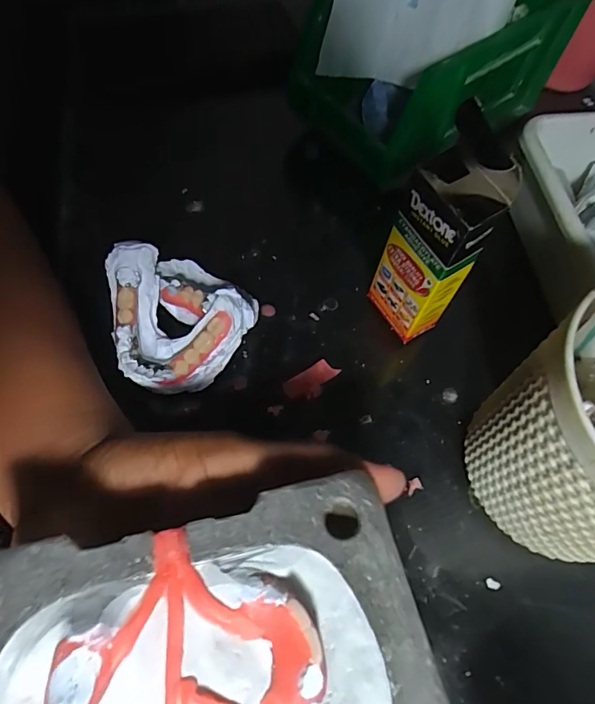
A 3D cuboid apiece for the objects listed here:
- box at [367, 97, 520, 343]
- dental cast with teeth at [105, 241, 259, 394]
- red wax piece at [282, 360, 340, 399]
[{"bbox_3d":[0.066,-0.050,0.235,0.028,0.121,0.039,-34,70,-17],"label":"box"},{"bbox_3d":[-0.064,-0.020,0.254,0.072,0.049,0.071,1,64,-2],"label":"dental cast with teeth"},{"bbox_3d":[0.007,0.015,0.265,0.032,0.004,0.011,-29,69,-16],"label":"red wax piece"}]

